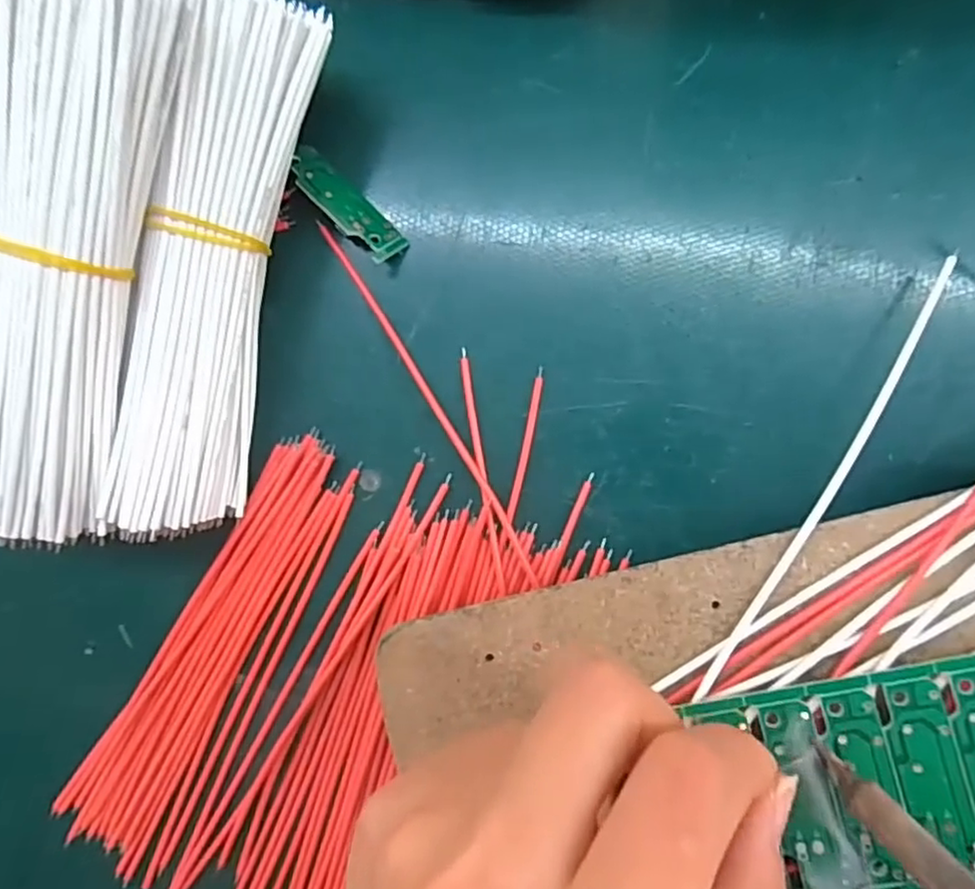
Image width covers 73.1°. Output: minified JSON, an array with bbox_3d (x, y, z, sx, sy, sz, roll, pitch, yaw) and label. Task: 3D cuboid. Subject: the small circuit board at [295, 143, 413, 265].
[{"bbox_3d":[-0.045,-0.074,0.204,0.044,0.004,0.014,45,64,2],"label":"small circuit board"}]

